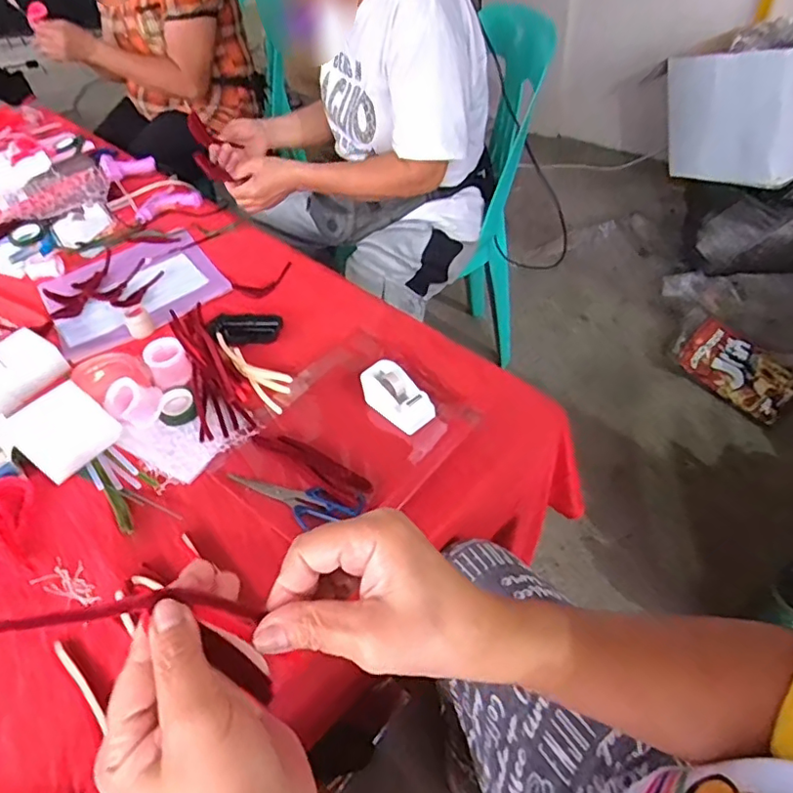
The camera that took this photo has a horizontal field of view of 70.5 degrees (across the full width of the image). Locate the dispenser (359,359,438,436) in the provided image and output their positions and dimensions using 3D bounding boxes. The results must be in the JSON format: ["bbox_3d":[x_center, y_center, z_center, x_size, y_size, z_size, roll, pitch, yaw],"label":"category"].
[{"bbox_3d":[0.000,0.003,0.758,0.055,0.056,0.105,-30,52,-20],"label":"dispenser"}]

